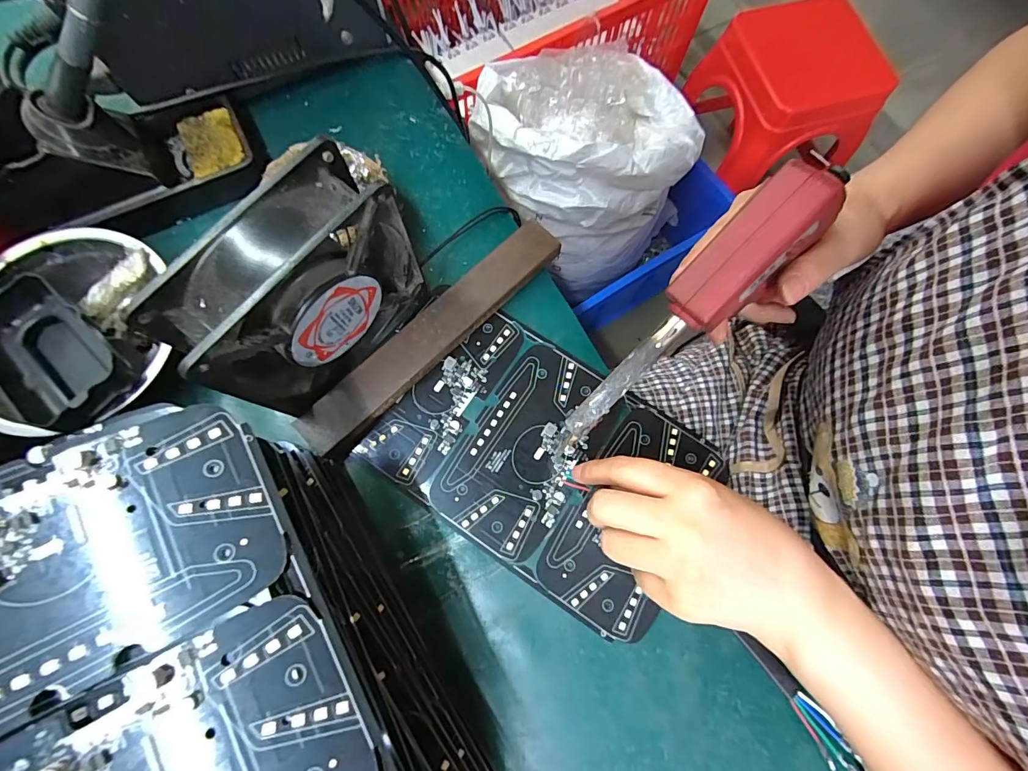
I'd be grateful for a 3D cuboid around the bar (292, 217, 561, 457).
[{"bbox_3d":[-0.051,-0.034,0.293,0.205,0.018,0.031,-43,80,-10],"label":"bar"}]

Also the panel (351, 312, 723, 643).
[{"bbox_3d":[0.018,0.045,0.283,0.195,0.004,0.132,33,78,7],"label":"panel"}]

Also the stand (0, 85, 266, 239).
[{"bbox_3d":[-0.258,-0.156,0.289,0.150,0.072,0.071,-29,78,-8],"label":"stand"}]

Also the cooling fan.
[{"bbox_3d":[-0.109,-0.045,0.235,0.044,0.107,0.126,40,79,8],"label":"cooling fan"}]

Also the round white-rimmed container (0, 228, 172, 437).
[{"bbox_3d":[-0.267,-0.032,0.264,0.116,0.033,0.121,-1,70,3],"label":"round white-rimmed container"}]

